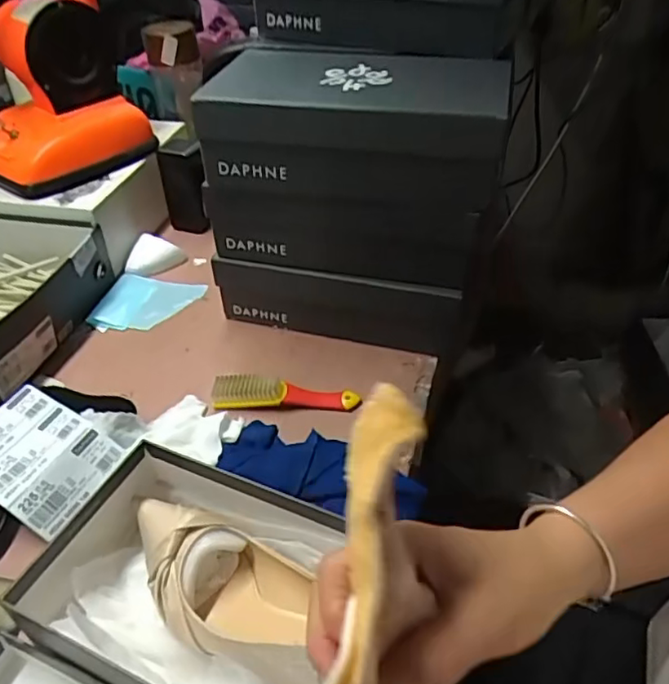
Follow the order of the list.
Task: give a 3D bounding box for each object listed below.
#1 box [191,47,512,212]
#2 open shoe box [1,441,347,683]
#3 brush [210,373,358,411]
[{"bbox_3d":[0.025,-0.243,0.649,0.298,0.098,0.200,7,42,10],"label":"box"},{"bbox_3d":[-0.065,0.198,0.448,0.290,0.089,0.157,15,44,18],"label":"open shoe box"},{"bbox_3d":[-0.053,0.056,0.657,0.155,0.036,0.033,1,41,2],"label":"brush"}]

